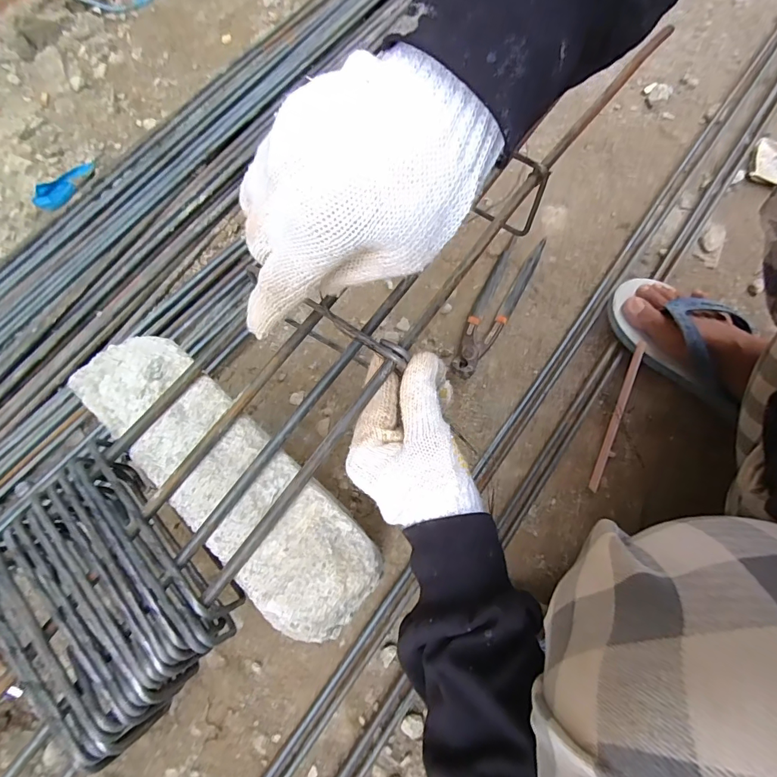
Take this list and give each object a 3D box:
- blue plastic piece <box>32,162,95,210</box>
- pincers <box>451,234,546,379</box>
[{"bbox_3d":[-0.467,-0.292,0.611,0.057,0.013,0.108,11,58,5],"label":"blue plastic piece"},{"bbox_3d":[0.133,-0.105,0.539,0.047,0.028,0.200,28,73,10],"label":"pincers"}]

